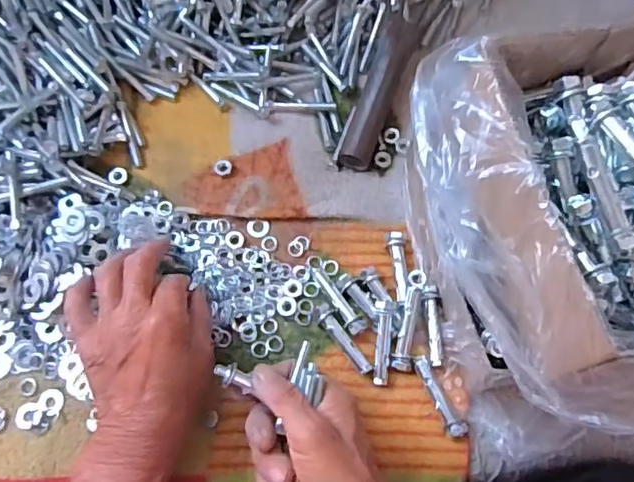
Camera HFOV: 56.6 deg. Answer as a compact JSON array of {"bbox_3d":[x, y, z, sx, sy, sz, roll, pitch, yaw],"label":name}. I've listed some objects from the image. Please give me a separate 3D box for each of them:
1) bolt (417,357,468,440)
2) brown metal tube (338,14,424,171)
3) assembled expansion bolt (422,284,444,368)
[{"bbox_3d":[0.082,0.104,0.393,0.012,0.008,0.056,-26,71,-9],"label":"bolt"},{"bbox_3d":[0.050,-0.118,0.462,0.027,0.030,0.127,18,70,7],"label":"brown metal tube"},{"bbox_3d":[0.081,0.058,0.407,0.012,0.009,0.053,-3,69,-1],"label":"assembled expansion bolt"}]

